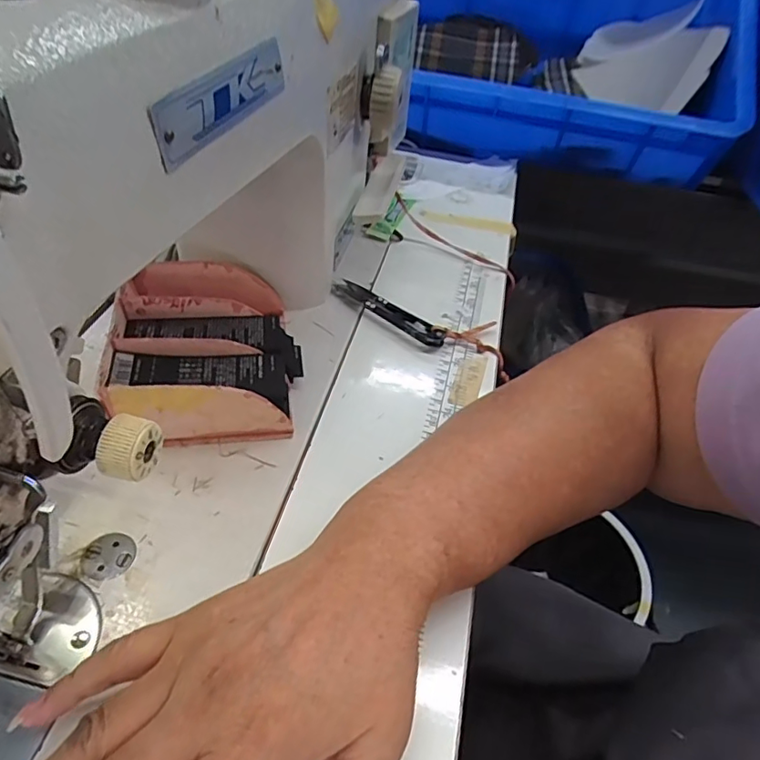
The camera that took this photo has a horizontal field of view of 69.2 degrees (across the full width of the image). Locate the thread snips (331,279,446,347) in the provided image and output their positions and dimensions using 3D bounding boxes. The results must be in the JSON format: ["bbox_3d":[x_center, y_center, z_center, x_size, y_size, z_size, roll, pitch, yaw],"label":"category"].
[{"bbox_3d":[0.007,-0.054,0.424,0.102,0.013,0.022,35,51,25],"label":"thread snips"}]

